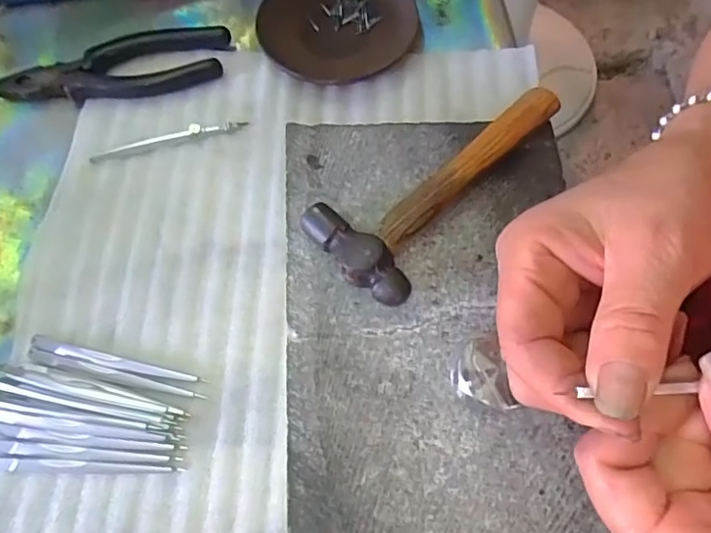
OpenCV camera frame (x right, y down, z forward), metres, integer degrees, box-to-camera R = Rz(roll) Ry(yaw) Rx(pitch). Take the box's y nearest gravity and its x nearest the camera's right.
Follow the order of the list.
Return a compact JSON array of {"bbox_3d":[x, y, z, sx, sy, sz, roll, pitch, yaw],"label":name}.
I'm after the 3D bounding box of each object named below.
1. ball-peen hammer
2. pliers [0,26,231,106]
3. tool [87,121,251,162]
[{"bbox_3d":[0.042,-0.052,0.293,0.061,0.021,0.152,37,73,16],"label":"ball-peen hammer"},{"bbox_3d":[-0.170,-0.138,0.398,0.162,0.016,0.049,-17,67,-5],"label":"pliers"},{"bbox_3d":[-0.128,-0.089,0.380,0.107,0.006,0.007,-14,67,-4],"label":"tool"}]

